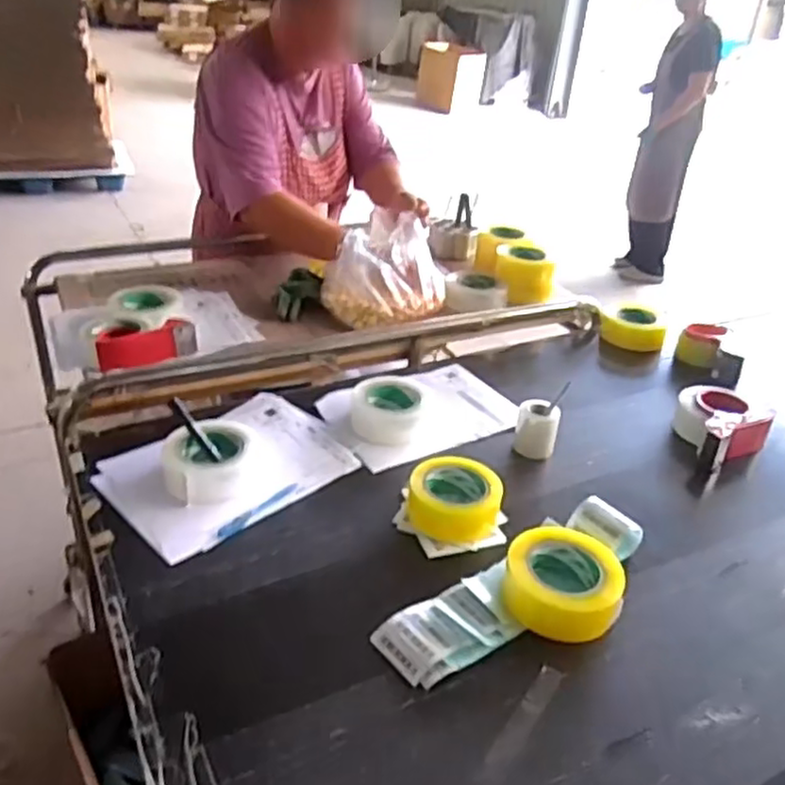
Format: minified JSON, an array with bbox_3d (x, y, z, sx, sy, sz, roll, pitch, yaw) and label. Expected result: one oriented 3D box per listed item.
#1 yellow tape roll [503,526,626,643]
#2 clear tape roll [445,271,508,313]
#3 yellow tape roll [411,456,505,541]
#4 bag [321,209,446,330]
[{"bbox_3d":[0.184,0.208,0.764,0.123,0.055,0.114,4,31,-3],"label":"yellow tape roll"},{"bbox_3d":[0.162,-0.195,1.375,0.116,0.056,0.117,7,31,4],"label":"clear tape roll"},{"bbox_3d":[0.079,0.130,0.878,0.103,0.057,0.110,4,31,-3],"label":"yellow tape roll"},{"bbox_3d":[-0.013,-0.233,1.343,0.223,0.146,0.252,4,31,-2],"label":"bag"}]

